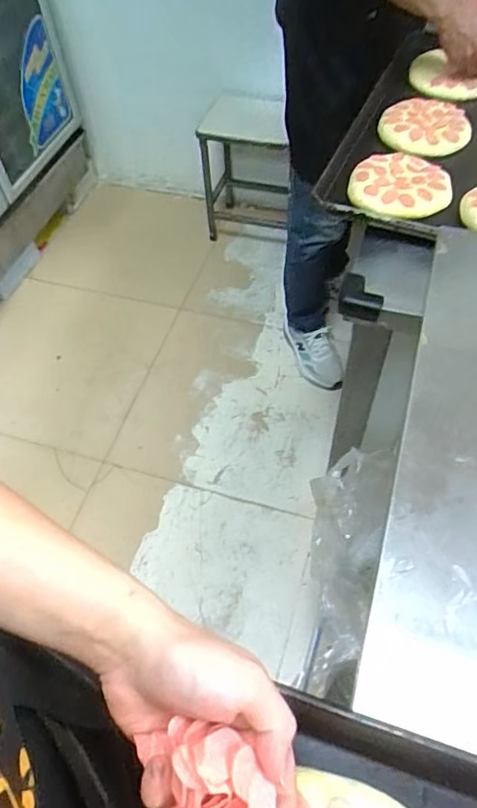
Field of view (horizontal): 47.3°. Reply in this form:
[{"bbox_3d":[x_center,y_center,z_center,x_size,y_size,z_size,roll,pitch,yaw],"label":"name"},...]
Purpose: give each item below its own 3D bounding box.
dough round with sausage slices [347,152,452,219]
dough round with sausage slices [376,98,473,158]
[{"bbox_3d":[0.248,-0.340,0.838,0.149,0.016,0.142,-1,56,2],"label":"dough round with sausage slices"},{"bbox_3d":[0.324,-0.483,0.943,0.149,0.030,0.146,-1,56,2],"label":"dough round with sausage slices"}]

